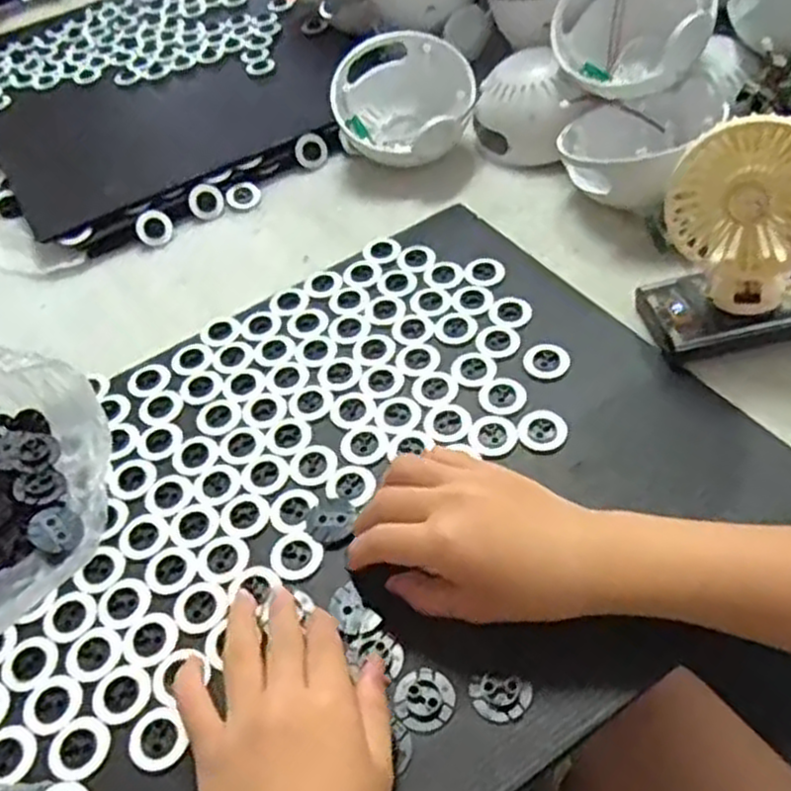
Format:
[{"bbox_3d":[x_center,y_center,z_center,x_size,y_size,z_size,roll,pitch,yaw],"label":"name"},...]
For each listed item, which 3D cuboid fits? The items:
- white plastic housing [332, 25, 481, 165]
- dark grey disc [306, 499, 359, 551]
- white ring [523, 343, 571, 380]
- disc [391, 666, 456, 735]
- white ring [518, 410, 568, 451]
[{"bbox_3d":[0.008,-0.243,0.661,0.118,0.078,0.107,-7,49,1],"label":"white plastic housing"},{"bbox_3d":[-0.035,0.069,0.436,0.028,0.004,0.028,-2,49,3],"label":"dark grey disc"},{"bbox_3d":[0.096,-0.023,0.501,0.029,0.004,0.029,-5,49,6],"label":"white ring"},{"bbox_3d":[0.014,0.143,0.370,0.026,0.006,0.028,-5,49,6],"label":"disc"},{"bbox_3d":[0.087,0.021,0.468,0.028,0.005,0.028,-5,49,6],"label":"white ring"}]

